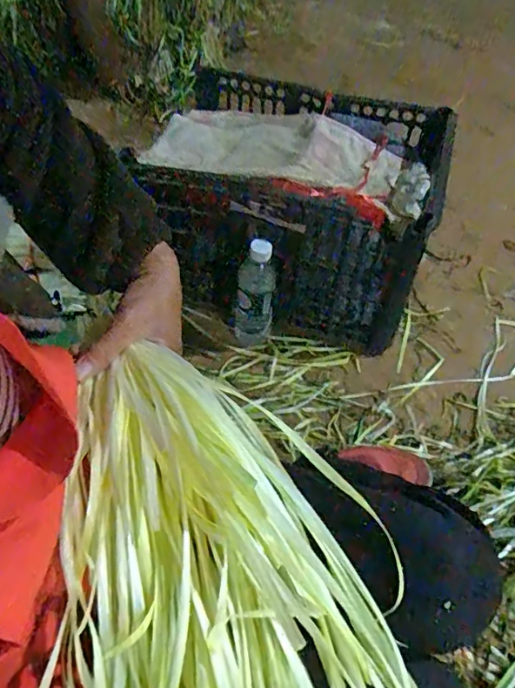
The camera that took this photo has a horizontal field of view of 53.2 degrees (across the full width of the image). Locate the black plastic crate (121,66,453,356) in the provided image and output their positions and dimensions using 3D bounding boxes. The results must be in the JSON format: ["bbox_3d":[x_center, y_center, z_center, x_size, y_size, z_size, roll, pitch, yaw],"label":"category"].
[{"bbox_3d":[0.075,-0.233,0.907,0.433,0.276,0.356,16,54,10],"label":"black plastic crate"}]

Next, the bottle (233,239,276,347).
[{"bbox_3d":[-0.006,-0.079,0.824,0.060,0.209,0.059,0,53,-2],"label":"bottle"}]

